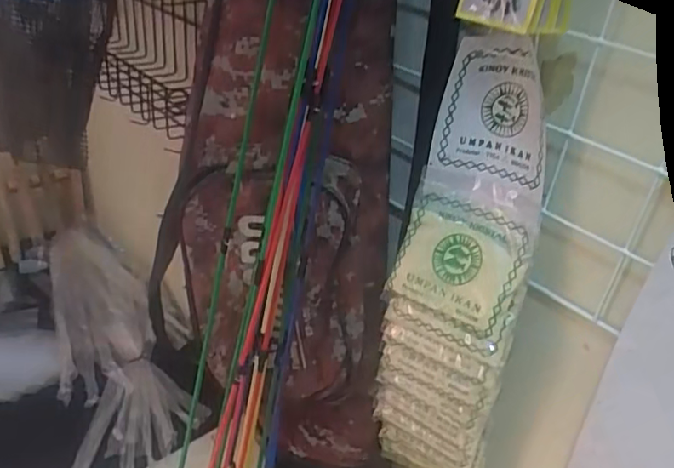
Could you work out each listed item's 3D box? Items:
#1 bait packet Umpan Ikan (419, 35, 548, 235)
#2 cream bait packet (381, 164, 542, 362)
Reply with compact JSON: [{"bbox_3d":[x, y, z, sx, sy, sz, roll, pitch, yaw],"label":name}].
[{"bbox_3d":[0.114,-0.073,0.417,0.086,0.119,0.032,22,35,23],"label":"bait packet Umpan Ikan"},{"bbox_3d":[0.094,0.017,0.443,0.098,0.119,0.016,24,8,25],"label":"cream bait packet"}]

